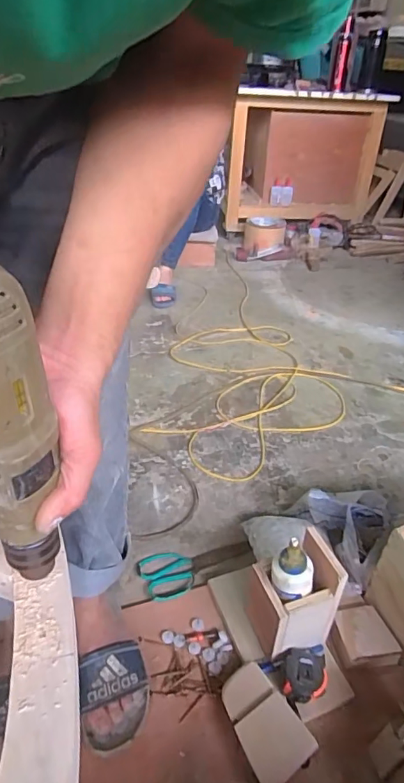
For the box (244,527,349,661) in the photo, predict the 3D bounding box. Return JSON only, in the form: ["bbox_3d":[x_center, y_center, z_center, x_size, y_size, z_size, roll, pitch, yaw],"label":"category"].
[{"bbox_3d":[0.136,0.323,0.769,0.107,0.188,0.121,-13,37,-22],"label":"box"}]

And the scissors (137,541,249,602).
[{"bbox_3d":[-0.009,0.341,0.933,0.220,0.024,0.108,-8,39,-15],"label":"scissors"}]

